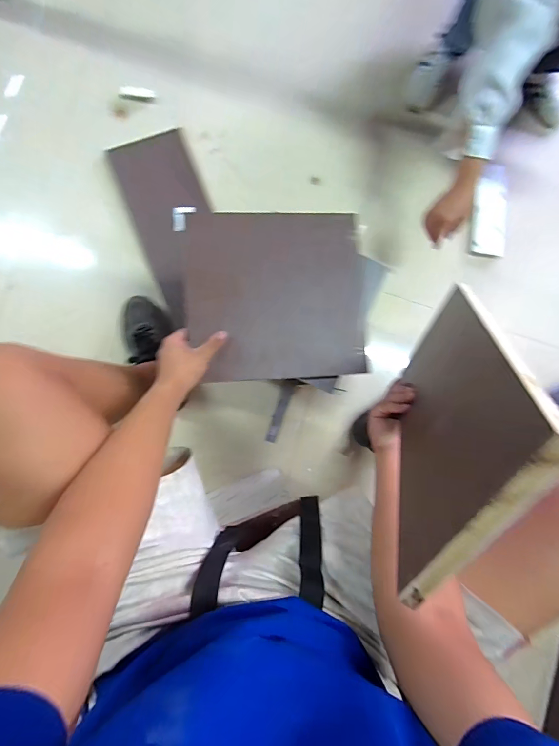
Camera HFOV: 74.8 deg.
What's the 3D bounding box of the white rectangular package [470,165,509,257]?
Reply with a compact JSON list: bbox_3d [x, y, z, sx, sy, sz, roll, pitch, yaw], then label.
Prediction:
[{"bbox_3d":[0.565,-0.432,0.979,0.087,0.017,0.227,0,99,7],"label":"white rectangular package"}]

